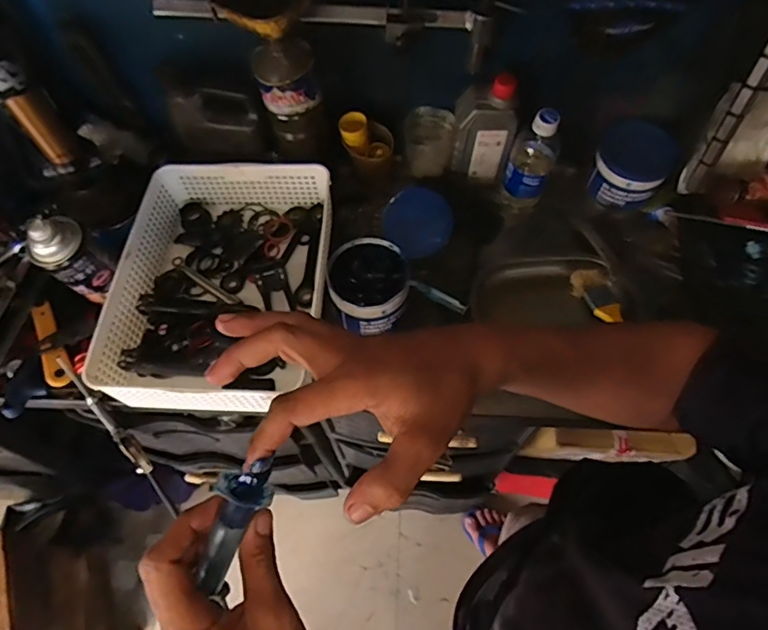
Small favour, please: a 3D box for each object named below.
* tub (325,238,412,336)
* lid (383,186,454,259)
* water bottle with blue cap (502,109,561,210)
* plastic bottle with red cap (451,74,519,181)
[{"bbox_3d":[-0.019,-0.034,0.661,0.097,0.080,0.103,-1,62,1],"label":"tub"},{"bbox_3d":[0.050,-0.133,0.738,0.093,0.007,0.094,0,92,-1],"label":"lid"},{"bbox_3d":[0.205,-0.220,0.716,0.059,0.156,0.058,-1,62,1],"label":"water bottle with blue cap"},{"bbox_3d":[0.134,-0.250,0.712,0.088,0.148,0.044,11,63,7],"label":"plastic bottle with red cap"}]

